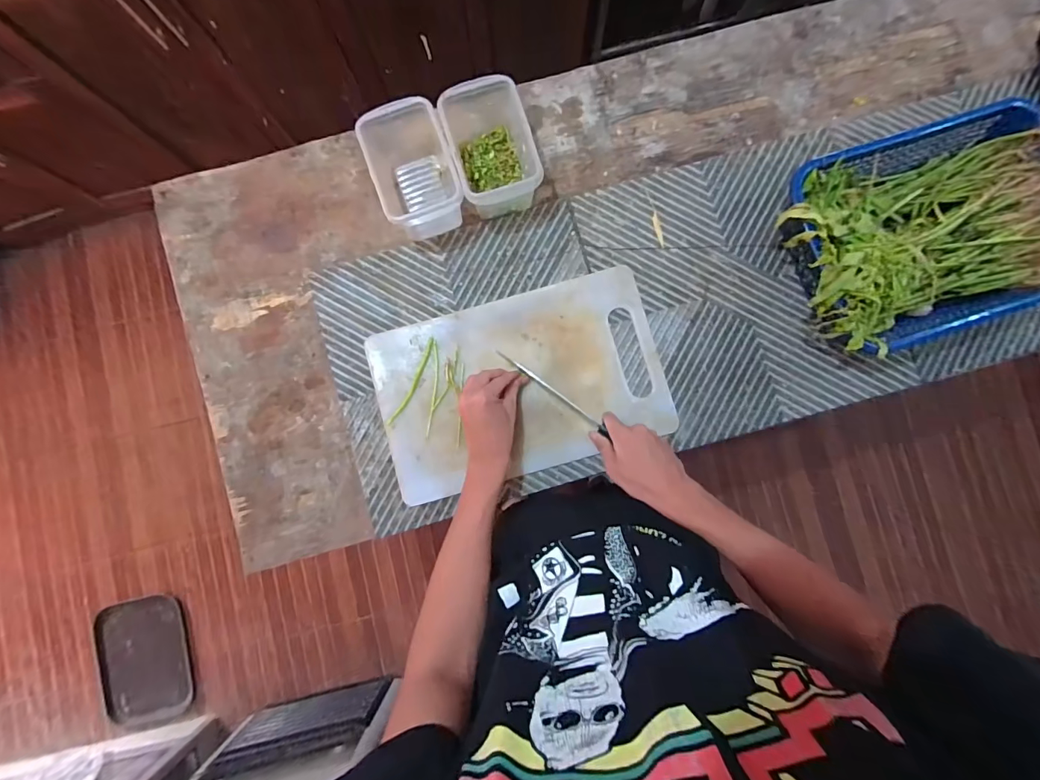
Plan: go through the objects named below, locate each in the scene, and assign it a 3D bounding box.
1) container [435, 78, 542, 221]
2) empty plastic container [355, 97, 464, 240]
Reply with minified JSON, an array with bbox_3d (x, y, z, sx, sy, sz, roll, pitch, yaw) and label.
[{"bbox_3d":[-0.041,-0.328,0.608,0.103,0.106,0.169,-17,85,0],"label":"container"},{"bbox_3d":[-0.146,-0.303,0.612,0.104,0.105,0.167,-21,85,0],"label":"empty plastic container"}]

